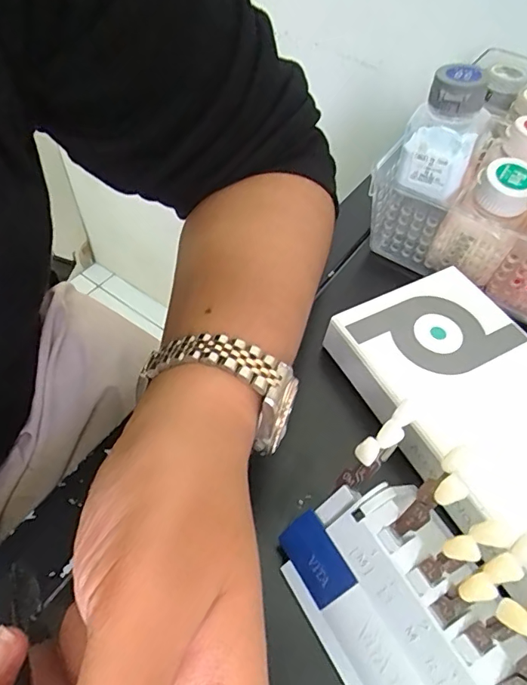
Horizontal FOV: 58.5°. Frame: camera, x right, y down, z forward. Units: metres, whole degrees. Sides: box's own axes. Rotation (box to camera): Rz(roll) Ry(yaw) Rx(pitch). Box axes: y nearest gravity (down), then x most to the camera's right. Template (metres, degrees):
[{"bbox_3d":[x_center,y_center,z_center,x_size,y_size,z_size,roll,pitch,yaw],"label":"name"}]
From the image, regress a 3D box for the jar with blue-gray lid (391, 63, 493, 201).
[{"bbox_3d":[0.105,-0.124,0.272,0.039,0.066,0.046,23,56,12],"label":"jar with blue-gray lid"}]

